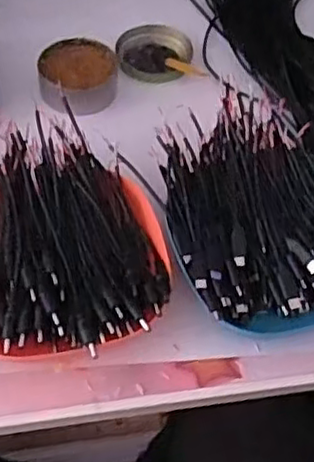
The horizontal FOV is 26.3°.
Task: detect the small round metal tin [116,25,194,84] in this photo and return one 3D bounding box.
[{"bbox_3d":[-0.004,-0.157,0.600,0.065,0.009,0.072,28,58,15],"label":"small round metal tin"}]

